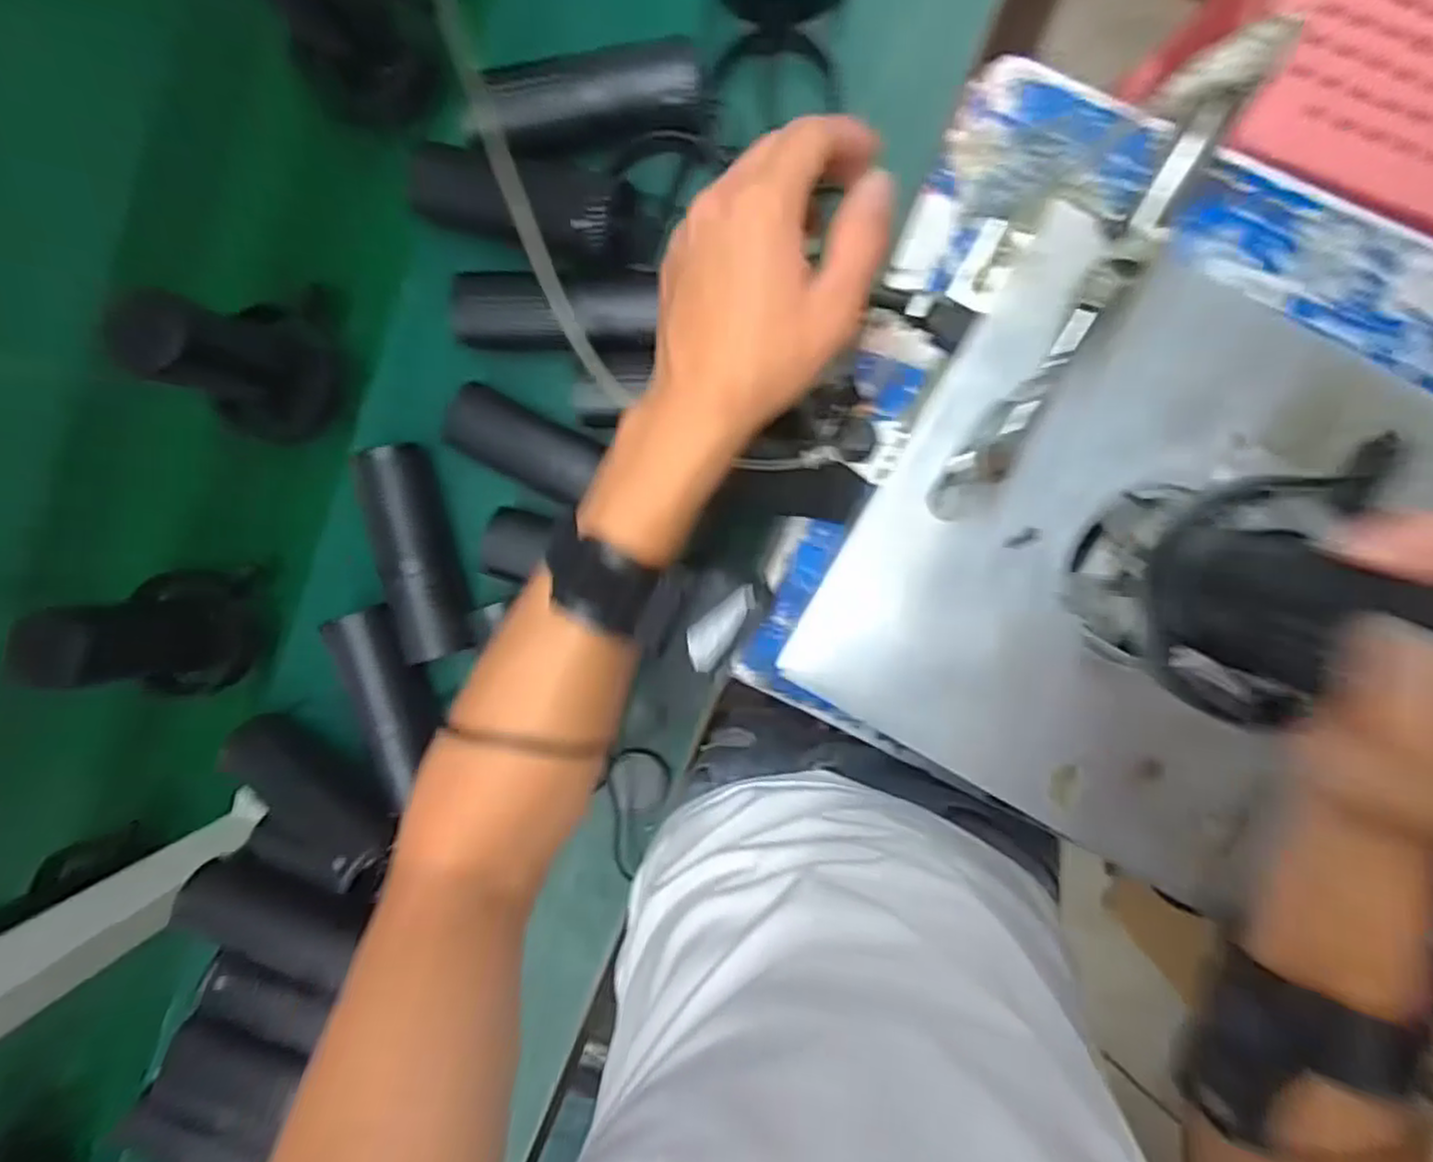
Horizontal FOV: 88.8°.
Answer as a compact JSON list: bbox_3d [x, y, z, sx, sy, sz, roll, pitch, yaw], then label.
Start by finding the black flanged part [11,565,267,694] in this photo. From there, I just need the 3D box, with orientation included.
[{"bbox_3d":[-0.408,0.044,0.514,0.070,0.157,0.090,-8,95,7],"label":"black flanged part"}]

